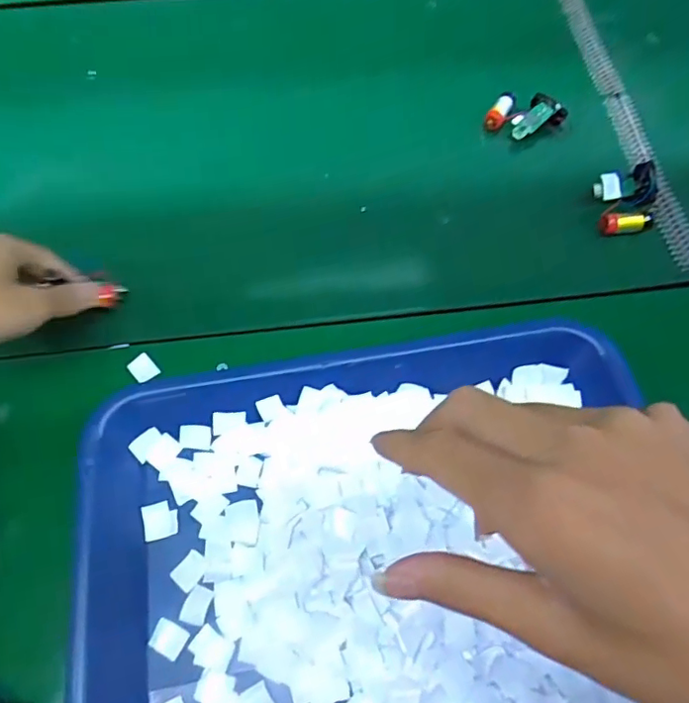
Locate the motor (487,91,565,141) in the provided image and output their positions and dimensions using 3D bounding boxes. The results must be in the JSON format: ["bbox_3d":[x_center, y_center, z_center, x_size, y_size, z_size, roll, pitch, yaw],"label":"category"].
[{"bbox_3d":[0.157,-0.206,0.480,0.055,0.015,0.049,38,72,16],"label":"motor"}]

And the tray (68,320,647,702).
[{"bbox_3d":[0.022,0.116,0.307,0.321,0.040,0.257,-10,67,-3],"label":"tray"}]

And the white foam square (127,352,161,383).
[{"bbox_3d":[-0.140,0.012,0.384,0.016,0.005,0.019,-41,89,-18],"label":"white foam square"}]

